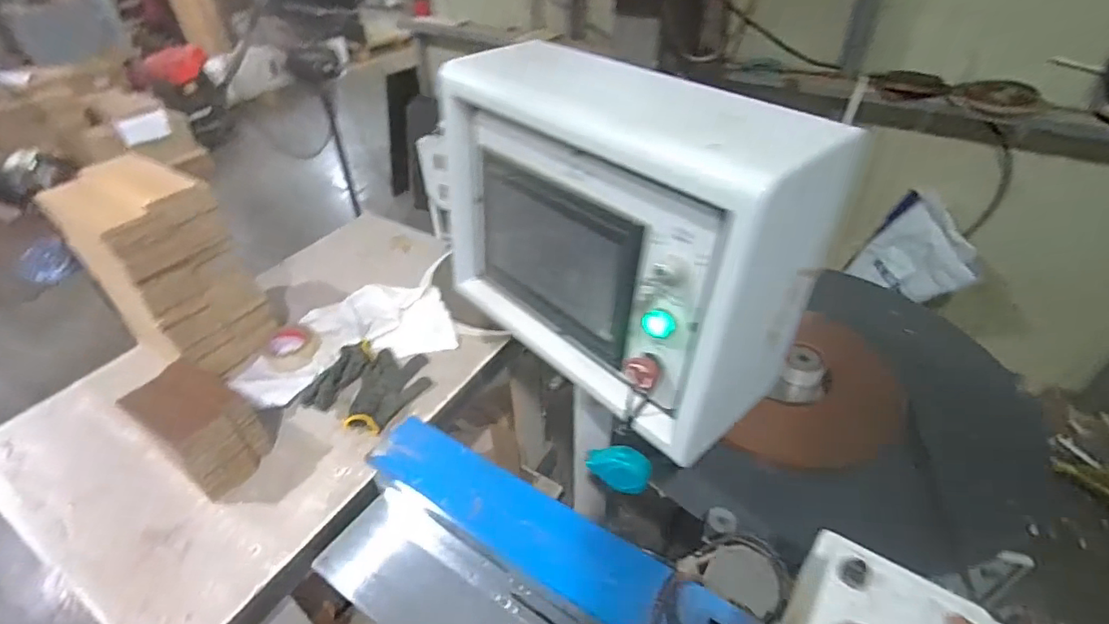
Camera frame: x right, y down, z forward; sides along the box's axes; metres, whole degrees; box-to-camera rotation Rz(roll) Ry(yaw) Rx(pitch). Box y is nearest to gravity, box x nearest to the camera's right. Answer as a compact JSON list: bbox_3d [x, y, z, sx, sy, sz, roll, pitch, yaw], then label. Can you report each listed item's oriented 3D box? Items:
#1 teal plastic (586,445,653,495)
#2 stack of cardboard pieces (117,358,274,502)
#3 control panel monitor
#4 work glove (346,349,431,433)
[{"bbox_3d":[0.079,0.193,0.673,0.081,0.048,0.034,13,42,17],"label":"teal plastic"},{"bbox_3d":[-0.593,0.194,0.920,0.184,0.144,0.133,23,46,27],"label":"stack of cardboard pieces"},{"bbox_3d":[0.064,-0.094,0.653,0.205,0.324,0.444,-26,45,-26],"label":"control panel monitor"},{"bbox_3d":[-0.321,0.142,1.045,0.131,0.025,0.211,7,41,12],"label":"work glove"}]

